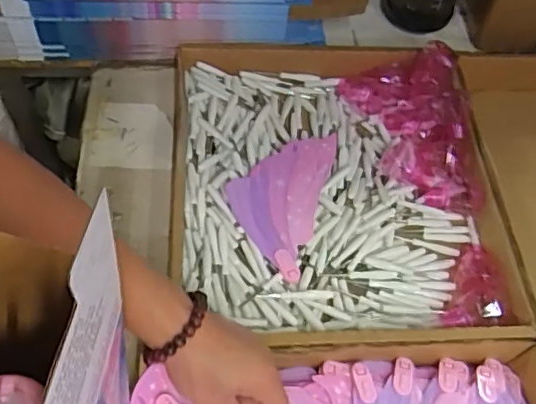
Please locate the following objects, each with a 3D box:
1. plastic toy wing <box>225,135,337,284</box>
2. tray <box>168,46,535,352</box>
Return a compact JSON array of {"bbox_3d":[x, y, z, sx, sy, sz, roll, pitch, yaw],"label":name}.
[{"bbox_3d":[0.009,-0.007,0.637,0.098,0.020,0.186,15,57,5],"label":"plastic toy wing"},{"bbox_3d":[0.069,-0.020,0.643,0.347,0.061,0.378,-1,57,-5],"label":"tray"}]

